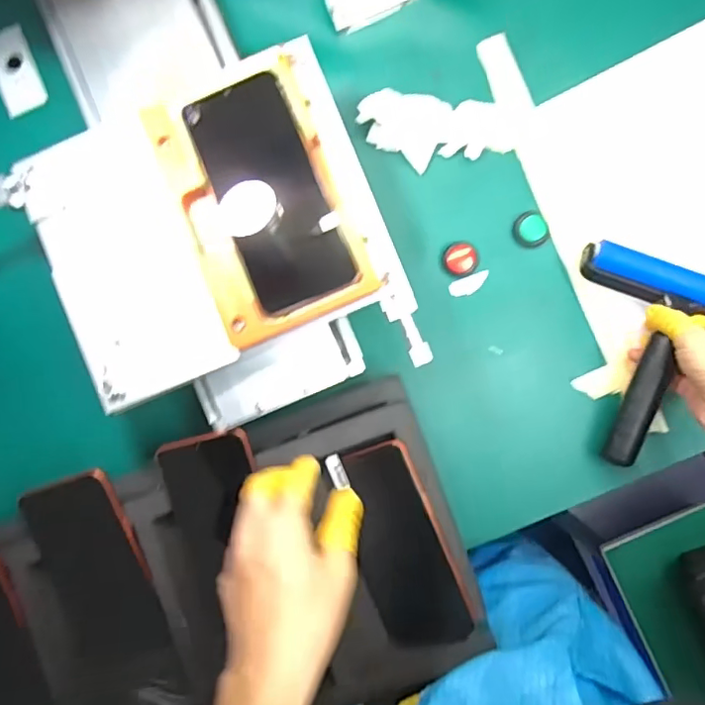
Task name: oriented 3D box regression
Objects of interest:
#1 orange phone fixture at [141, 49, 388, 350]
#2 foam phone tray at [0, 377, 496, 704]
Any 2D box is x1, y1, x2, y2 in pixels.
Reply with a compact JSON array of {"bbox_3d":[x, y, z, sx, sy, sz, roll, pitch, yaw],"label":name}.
[{"bbox_3d":[-0.062,-0.107,0.395,0.112,0.018,0.178,-22,89,1],"label":"orange phone fixture"},{"bbox_3d":[-0.133,0.203,0.486,0.455,0.087,0.238,-17,90,1],"label":"foam phone tray"}]

